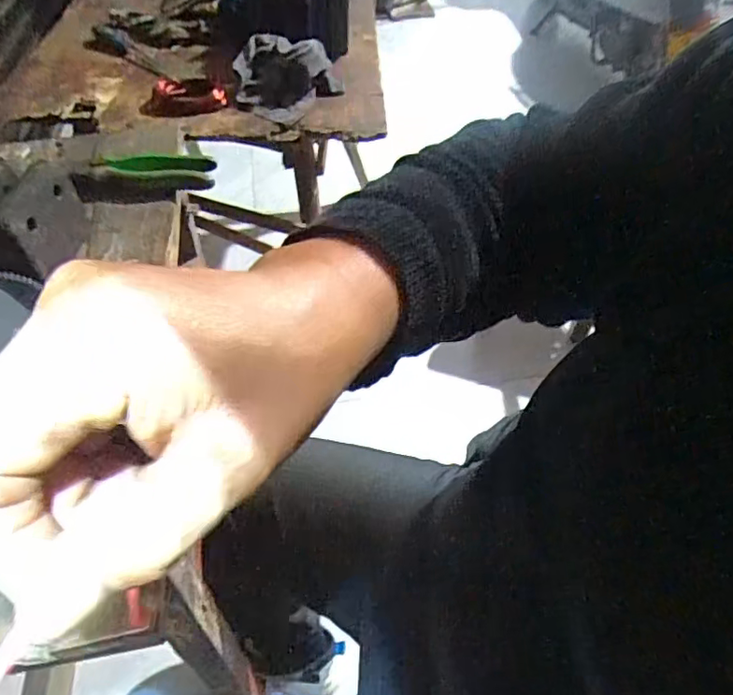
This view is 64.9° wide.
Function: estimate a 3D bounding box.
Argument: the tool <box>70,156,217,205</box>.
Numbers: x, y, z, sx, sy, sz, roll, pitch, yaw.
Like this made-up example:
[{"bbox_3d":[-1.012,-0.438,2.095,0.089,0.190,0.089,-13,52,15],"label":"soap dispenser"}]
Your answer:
[{"bbox_3d":[-0.238,-0.183,0.624,0.143,0.043,0.030,-4,48,-4],"label":"tool"}]

